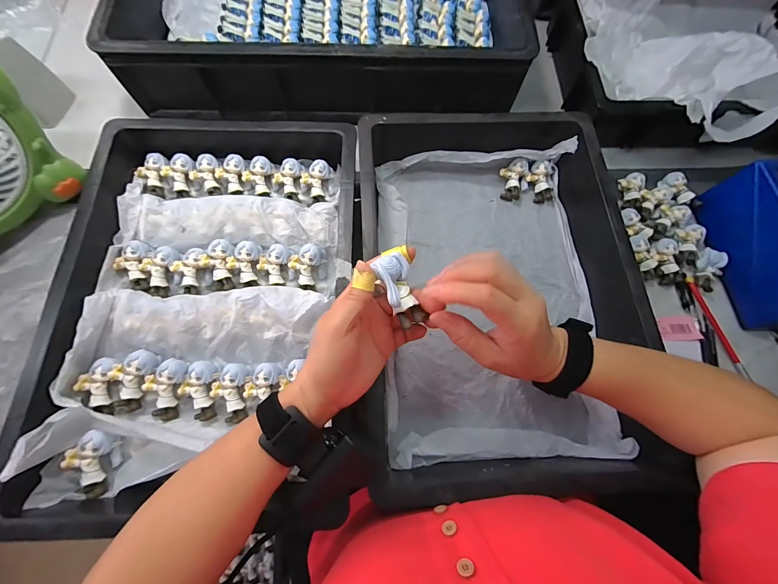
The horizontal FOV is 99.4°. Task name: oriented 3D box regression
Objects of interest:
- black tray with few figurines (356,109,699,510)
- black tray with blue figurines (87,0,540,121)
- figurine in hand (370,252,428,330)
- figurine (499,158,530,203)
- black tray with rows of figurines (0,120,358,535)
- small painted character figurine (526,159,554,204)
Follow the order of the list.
[{"bbox_3d":[0.122,-0.014,0.413,0.303,0.100,0.442,-1,72,-3],"label":"black tray with few figurines"},{"bbox_3d":[-0.097,-0.474,0.535,0.576,0.109,0.424,0,72,-3],"label":"black tray with blue figurines"},{"bbox_3d":[0.009,-0.002,0.265,0.028,0.025,0.055,-20,74,-9],"label":"figurine in hand"},{"bbox_3d":[0.187,-0.170,0.498,0.037,0.017,0.063,13,92,2],"label":"figurine"},{"bbox_3d":[-0.201,0.000,0.385,0.318,0.067,0.447,0,72,-3],"label":"black tray with rows of figurines"},{"bbox_3d":[0.229,-0.165,0.496,0.037,0.018,0.060,-7,96,-5],"label":"small painted character figurine"}]

